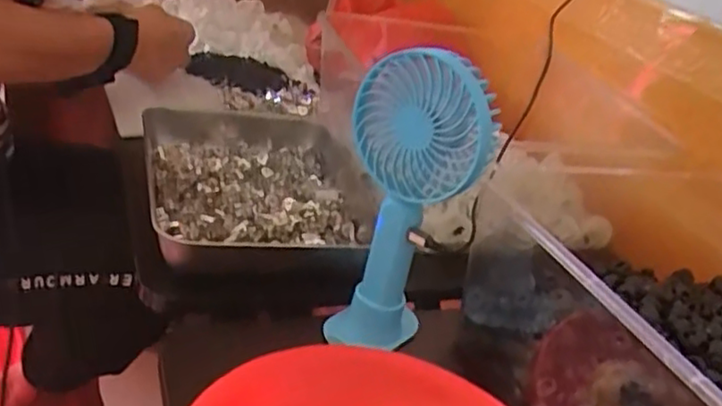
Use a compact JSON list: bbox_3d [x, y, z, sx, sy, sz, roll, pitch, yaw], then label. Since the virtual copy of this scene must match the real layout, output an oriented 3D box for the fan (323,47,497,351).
[{"bbox_3d":[0.028,0.000,0.470,0.094,0.205,0.043,17,29,6],"label":"fan"}]

